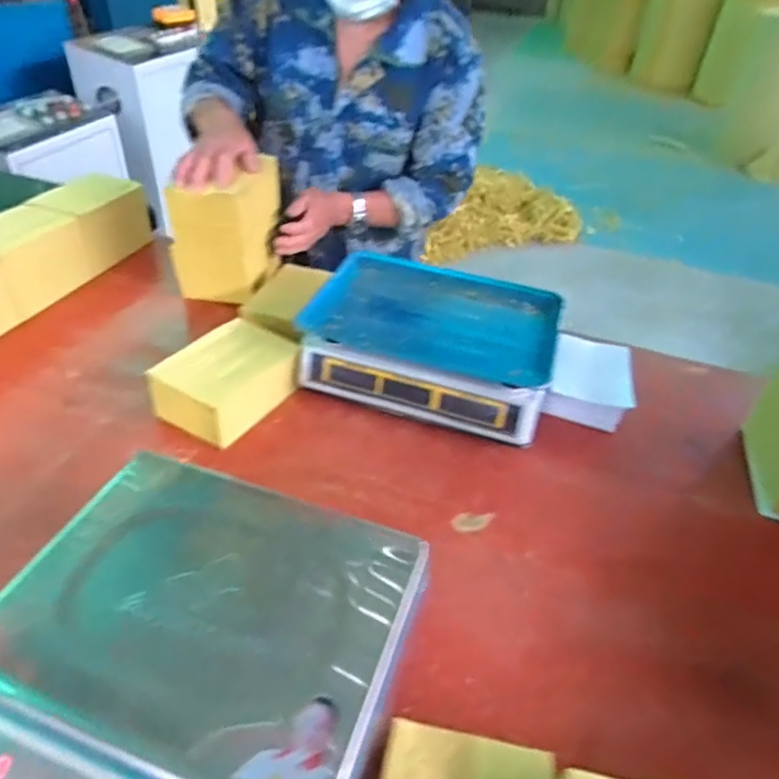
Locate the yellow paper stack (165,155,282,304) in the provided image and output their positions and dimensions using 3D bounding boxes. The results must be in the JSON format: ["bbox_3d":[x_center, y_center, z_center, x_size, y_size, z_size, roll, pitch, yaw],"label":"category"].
[{"bbox_3d":[-0.266,-0.268,0.962,0.125,0.179,0.166,12,40,7],"label":"yellow paper stack"}]

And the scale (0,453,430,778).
[{"bbox_3d":[-0.158,0.224,0.444,0.296,0.113,0.307,16,40,12],"label":"scale"}]

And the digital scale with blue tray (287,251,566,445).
[{"bbox_3d":[0.062,-0.071,0.833,0.330,0.122,0.256,16,40,11],"label":"digital scale with blue tray"}]

